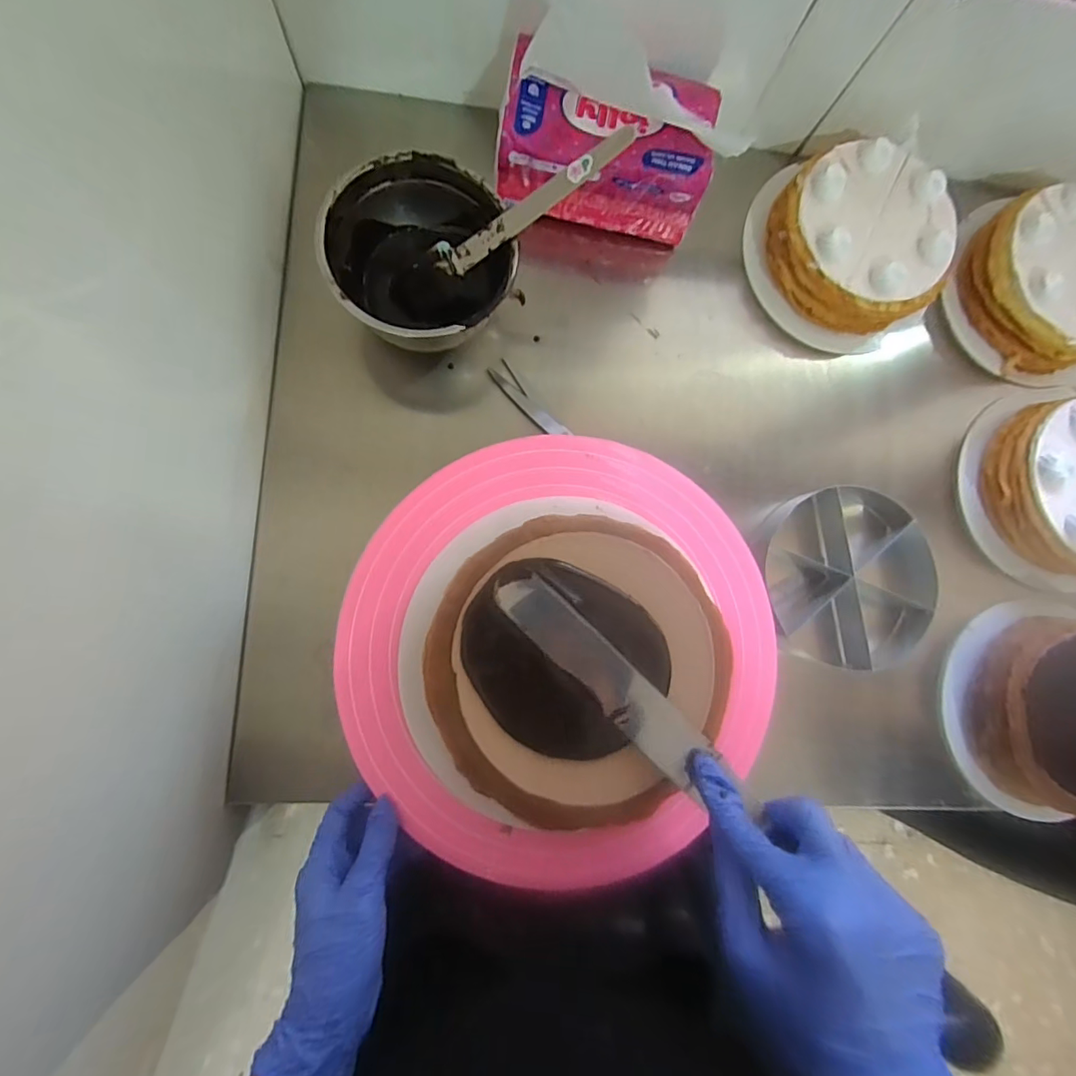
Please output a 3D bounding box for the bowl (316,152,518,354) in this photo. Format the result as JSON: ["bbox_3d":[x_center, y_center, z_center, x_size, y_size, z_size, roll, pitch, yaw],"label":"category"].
[{"bbox_3d":[-0.100,-0.226,0.457,0.144,0.094,0.150,1,84,-7],"label":"bowl"}]

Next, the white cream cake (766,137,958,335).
[{"bbox_3d":[0.320,-0.296,0.527,0.165,0.076,0.171,1,84,-7],"label":"white cream cake"}]

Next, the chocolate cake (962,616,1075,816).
[{"bbox_3d":[0.503,0.166,0.503,0.169,0.062,0.172,1,85,-7],"label":"chocolate cake"}]

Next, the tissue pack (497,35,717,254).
[{"bbox_3d":[0.062,-0.358,0.490,0.194,0.104,0.101,5,84,-6],"label":"tissue pack"}]

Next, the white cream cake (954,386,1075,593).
[{"bbox_3d":[0.539,-0.050,0.533,0.181,0.069,0.196,1,84,-7],"label":"white cream cake"}]

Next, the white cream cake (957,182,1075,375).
[{"bbox_3d":[0.541,-0.269,0.554,0.168,0.076,0.172,0,85,-7],"label":"white cream cake"}]

